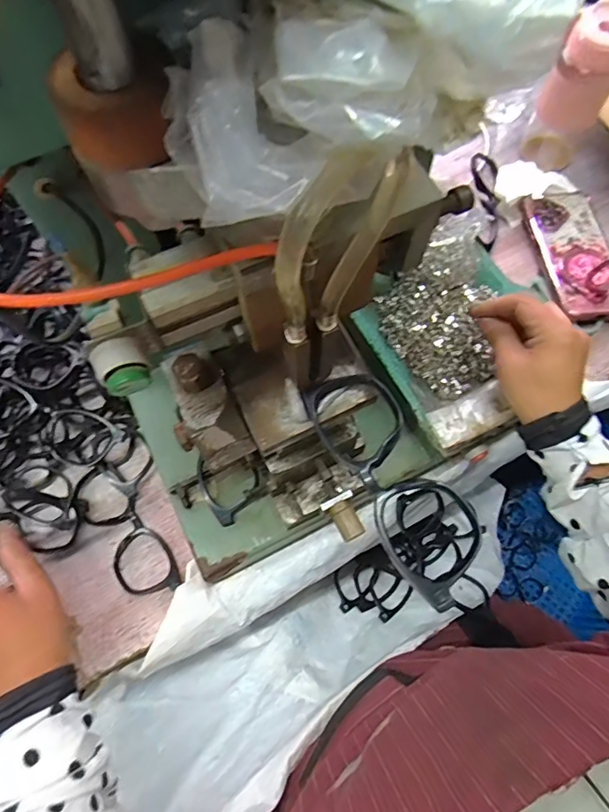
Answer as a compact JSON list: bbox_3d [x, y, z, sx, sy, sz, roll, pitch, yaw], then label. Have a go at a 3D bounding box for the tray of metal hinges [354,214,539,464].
[{"bbox_3d":[0.134,-0.068,0.433,0.145,0.040,0.173,-27,70,-9],"label":"tray of metal hinges"}]

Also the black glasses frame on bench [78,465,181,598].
[{"bbox_3d":[-0.157,0.112,0.435,0.047,0.019,0.127,-34,76,-11],"label":"black glasses frame on bench"}]

